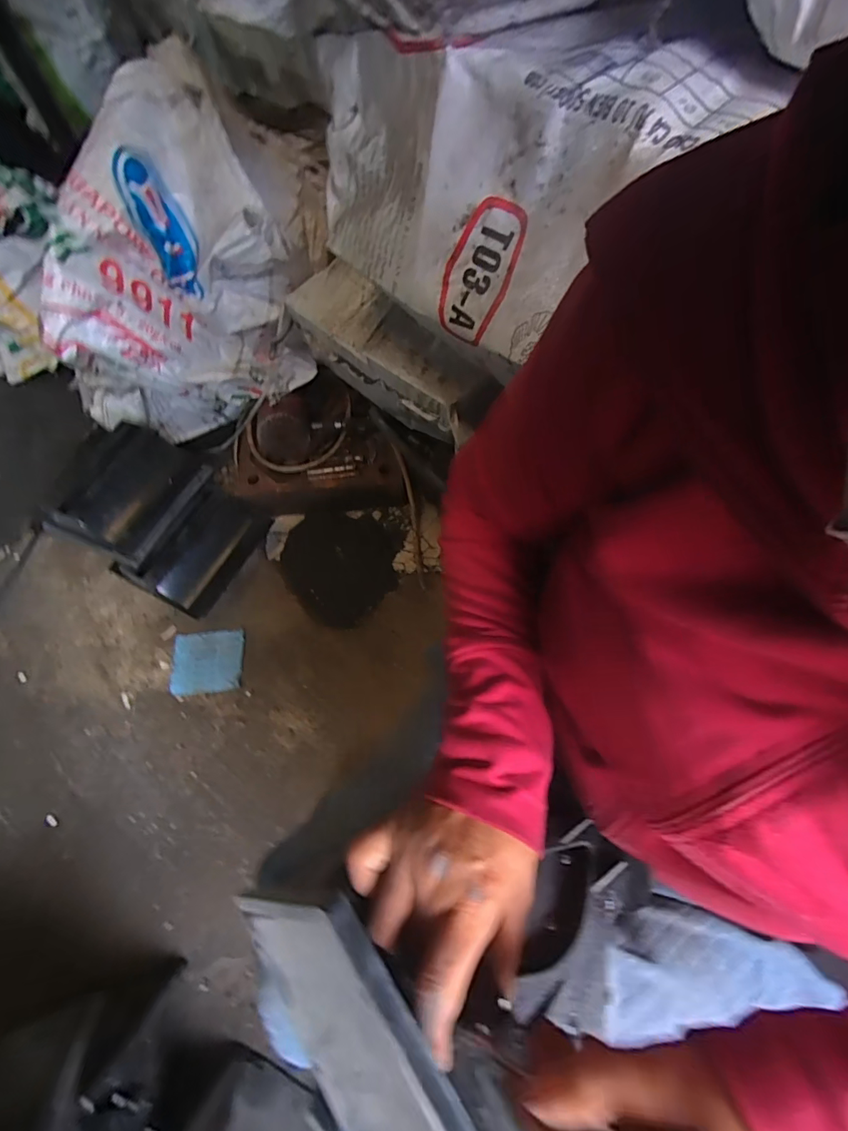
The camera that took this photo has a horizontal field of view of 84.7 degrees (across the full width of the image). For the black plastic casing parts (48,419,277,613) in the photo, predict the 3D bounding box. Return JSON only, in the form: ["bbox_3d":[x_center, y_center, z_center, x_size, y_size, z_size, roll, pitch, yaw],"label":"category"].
[{"bbox_3d":[-0.519,-0.097,0.931,0.351,0.118,0.281,33,63,-11],"label":"black plastic casing parts"}]

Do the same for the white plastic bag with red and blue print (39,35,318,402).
[{"bbox_3d":[-0.457,-0.509,0.846,0.393,0.412,0.271,-26,65,-9],"label":"white plastic bag with red and blue print"}]

